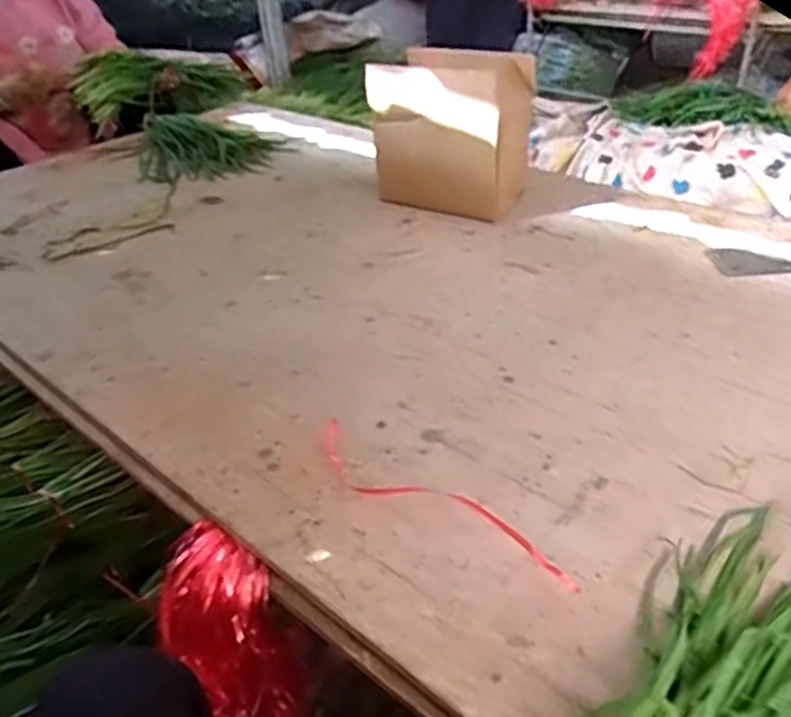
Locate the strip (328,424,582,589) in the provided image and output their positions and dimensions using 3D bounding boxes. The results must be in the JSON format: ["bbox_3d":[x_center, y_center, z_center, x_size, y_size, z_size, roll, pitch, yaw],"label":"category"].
[{"bbox_3d":[0.028,0.129,0.633,0.295,0.007,0.056,24,42,35],"label":"strip"}]

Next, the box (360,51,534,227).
[{"bbox_3d":[0.092,-0.361,1.136,0.235,0.230,0.133,14,37,24],"label":"box"}]

